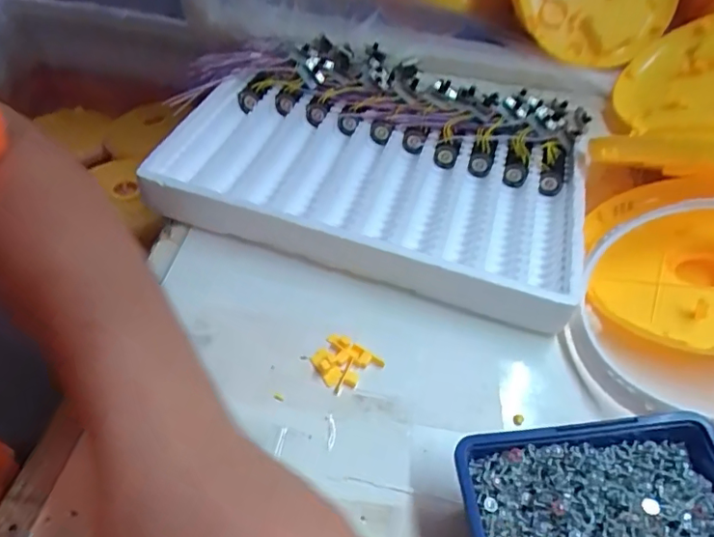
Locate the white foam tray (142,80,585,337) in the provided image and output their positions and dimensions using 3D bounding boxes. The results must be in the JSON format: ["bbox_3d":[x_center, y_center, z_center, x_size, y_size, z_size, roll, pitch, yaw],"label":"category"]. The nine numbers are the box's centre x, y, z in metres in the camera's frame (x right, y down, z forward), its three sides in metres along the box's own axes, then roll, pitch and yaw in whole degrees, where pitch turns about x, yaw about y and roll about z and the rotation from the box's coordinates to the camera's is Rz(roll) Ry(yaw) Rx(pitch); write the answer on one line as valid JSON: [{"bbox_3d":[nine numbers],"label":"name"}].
[{"bbox_3d":[0.019,-0.083,0.470,0.346,0.043,0.218,16,48,7],"label":"white foam tray"}]

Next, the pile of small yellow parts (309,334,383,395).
[{"bbox_3d":[-0.009,0.063,0.363,0.038,0.007,0.035,36,54,24],"label":"pile of small yellow parts"}]

